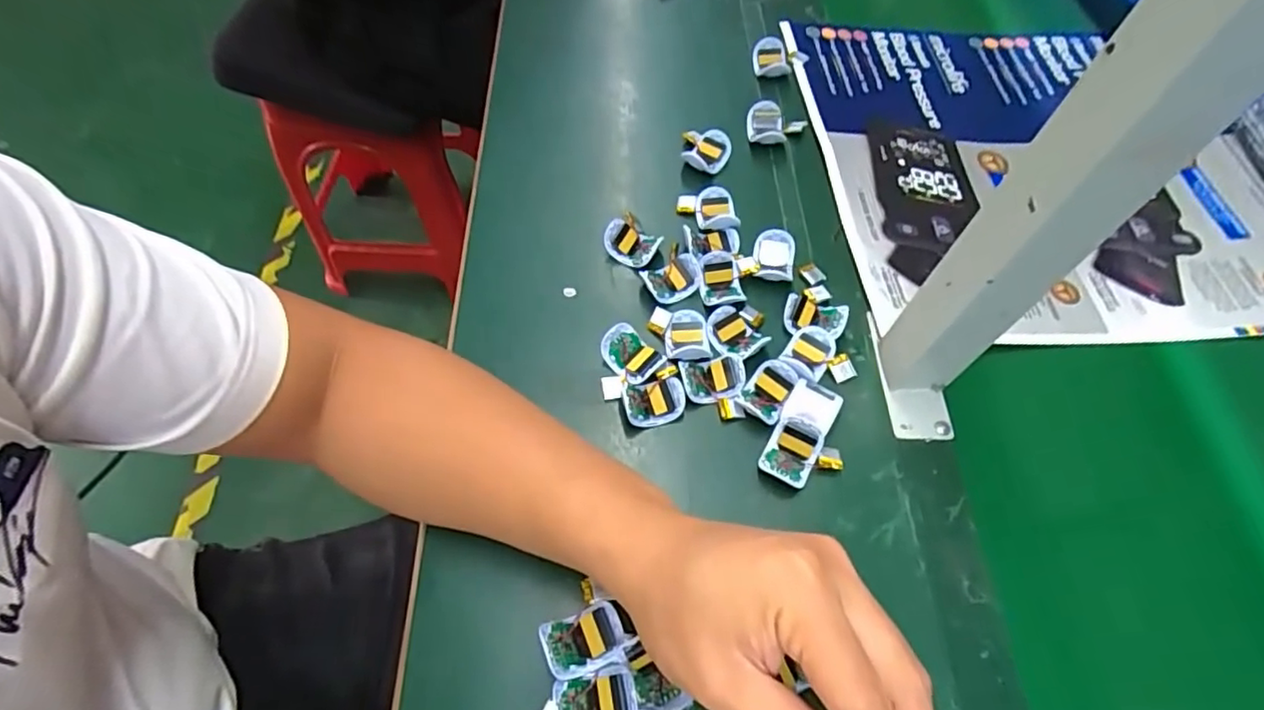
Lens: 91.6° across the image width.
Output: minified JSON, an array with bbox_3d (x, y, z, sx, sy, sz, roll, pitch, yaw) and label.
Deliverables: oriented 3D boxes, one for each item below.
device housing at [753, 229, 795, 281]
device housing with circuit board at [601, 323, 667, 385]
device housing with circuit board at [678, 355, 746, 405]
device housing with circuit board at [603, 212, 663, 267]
[{"bbox_3d":[0.108,-0.073,0.463,0.030,0.018,0.039,6,60,2],"label":"device housing"},{"bbox_3d":[0.000,0.001,0.418,0.028,0.018,0.040,-36,67,-20],"label":"device housing with circuit board"},{"bbox_3d":[0.054,0.015,0.413,0.042,0.011,0.031,-10,61,-7],"label":"device housing with circuit board"},{"bbox_3d":[0.000,-0.086,0.471,0.040,0.020,0.033,34,65,17],"label":"device housing with circuit board"}]

